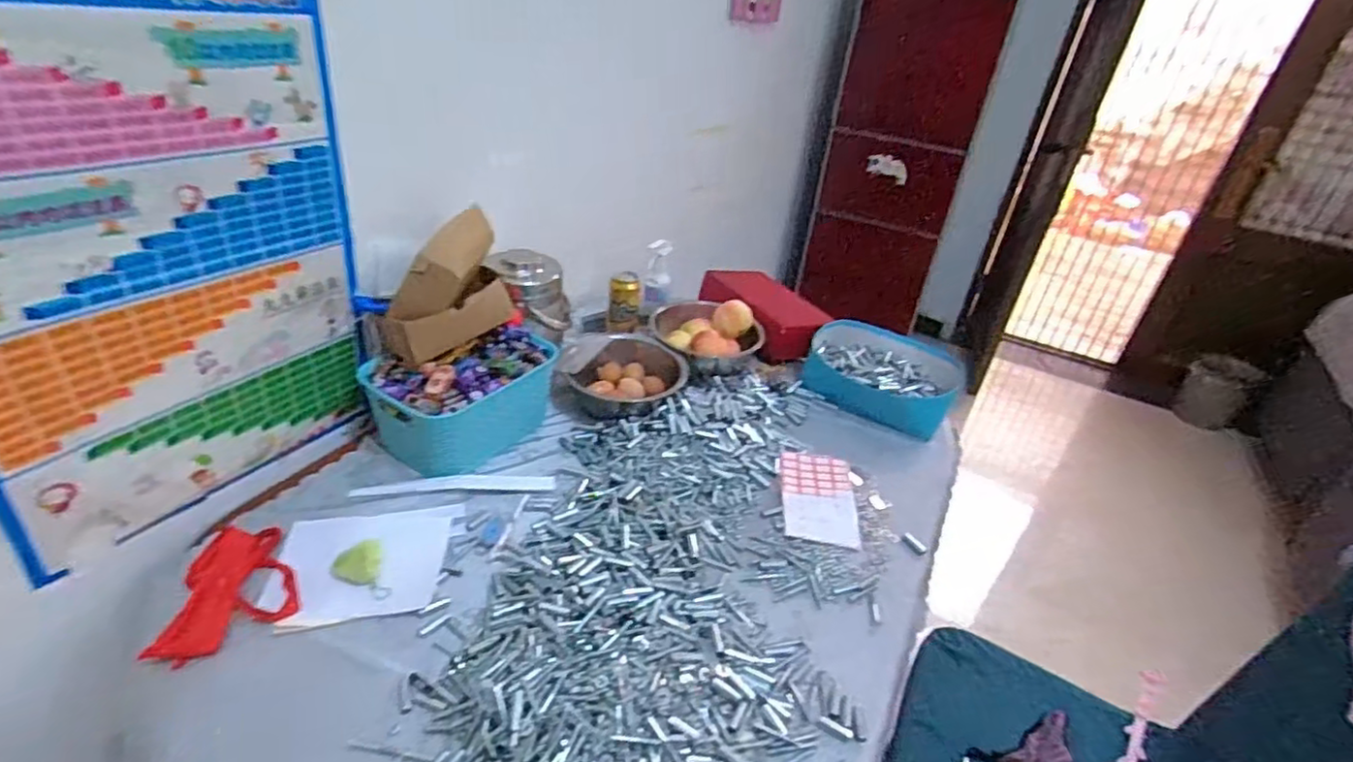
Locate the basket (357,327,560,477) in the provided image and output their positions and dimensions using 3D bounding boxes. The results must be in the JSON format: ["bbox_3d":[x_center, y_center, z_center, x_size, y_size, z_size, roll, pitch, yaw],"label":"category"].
[{"bbox_3d":[-0.347,0.016,1.071,0.178,0.155,0.276,27,37,27],"label":"basket"}]

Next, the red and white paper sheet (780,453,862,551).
[{"bbox_3d":[0.236,0.190,1.074,0.120,0.009,0.201,7,35,2],"label":"red and white paper sheet"}]

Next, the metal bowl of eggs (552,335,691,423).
[{"bbox_3d":[-0.098,-0.012,1.205,0.208,0.119,0.204,6,33,-4],"label":"metal bowl of eggs"}]

